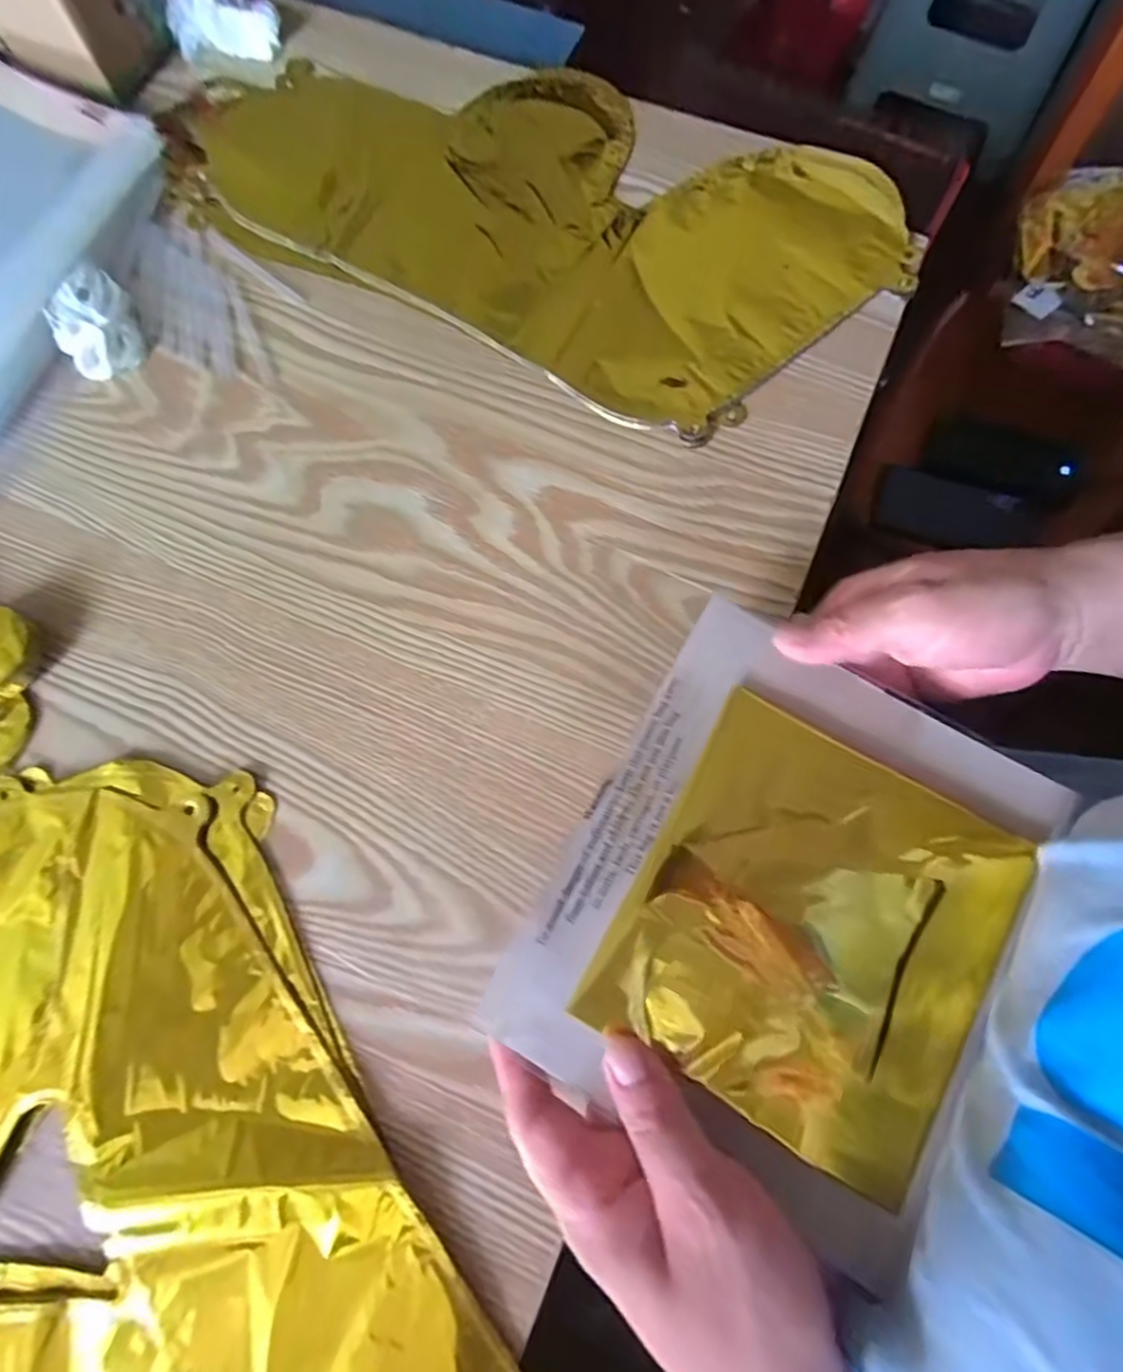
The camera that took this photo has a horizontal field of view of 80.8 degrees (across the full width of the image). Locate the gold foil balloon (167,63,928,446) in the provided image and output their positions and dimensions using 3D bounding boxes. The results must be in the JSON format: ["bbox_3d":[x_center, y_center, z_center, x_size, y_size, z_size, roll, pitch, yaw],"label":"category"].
[{"bbox_3d":[-0.021,-0.295,0.397,0.422,0.019,0.211,27,76,10],"label":"gold foil balloon"}]

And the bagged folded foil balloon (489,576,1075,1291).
[{"bbox_3d":[0.085,0.081,0.254,0.160,0.024,0.187,28,76,10],"label":"bagged folded foil balloon"}]

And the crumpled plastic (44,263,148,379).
[{"bbox_3d":[-0.259,-0.202,0.369,0.045,0.024,0.051,-35,75,-8],"label":"crumpled plastic"}]

